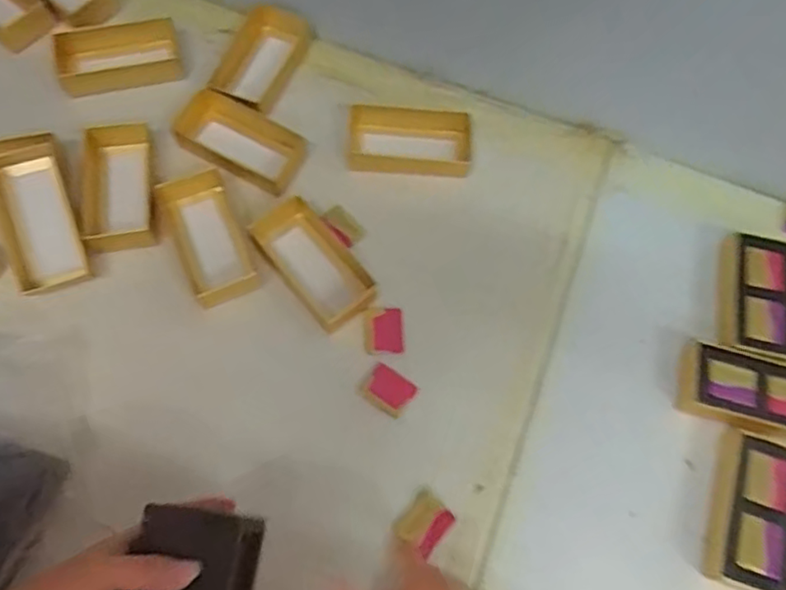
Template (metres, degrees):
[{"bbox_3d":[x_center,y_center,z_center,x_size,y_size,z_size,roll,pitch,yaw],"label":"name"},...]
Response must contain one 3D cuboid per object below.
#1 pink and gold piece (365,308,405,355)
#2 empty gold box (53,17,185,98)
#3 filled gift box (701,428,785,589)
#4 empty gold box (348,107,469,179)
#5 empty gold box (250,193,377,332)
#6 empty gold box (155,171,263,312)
[{"bbox_3d":[-0.008,0.031,0.548,0.033,0.008,0.040,-3,69,-4],"label":"pink and gold piece"},{"bbox_3d":[-0.276,-0.238,0.629,0.122,0.024,0.058,-10,69,-7],"label":"empty gold box"},{"bbox_3d":[0.281,0.170,0.488,0.059,0.027,0.113,20,69,5],"label":"filled gift box"},{"bbox_3d":[0.016,-0.145,0.607,0.117,0.026,0.065,3,68,-2],"label":"empty gold box"},{"bbox_3d":[-0.067,-0.028,0.553,0.059,0.031,0.119,-37,75,-16],"label":"empty gold box"},{"bbox_3d":[-0.163,-0.049,0.558,0.056,0.030,0.116,-21,71,-11],"label":"empty gold box"}]

